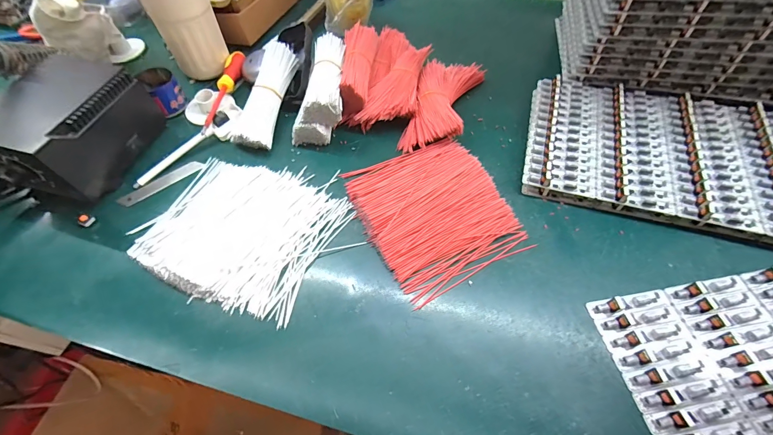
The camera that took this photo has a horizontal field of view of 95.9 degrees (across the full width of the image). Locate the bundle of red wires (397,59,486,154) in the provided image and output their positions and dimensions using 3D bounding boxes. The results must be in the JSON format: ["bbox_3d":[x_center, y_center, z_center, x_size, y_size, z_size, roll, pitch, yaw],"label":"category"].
[{"bbox_3d":[0.073,-0.150,0.461,0.076,0.031,0.178,16,60,13],"label":"bundle of red wires"}]

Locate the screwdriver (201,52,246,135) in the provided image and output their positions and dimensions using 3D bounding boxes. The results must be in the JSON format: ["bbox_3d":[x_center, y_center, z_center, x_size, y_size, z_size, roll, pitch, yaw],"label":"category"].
[{"bbox_3d":[-0.219,-0.175,0.476,0.025,0.018,0.156,1,55,0],"label":"screwdriver"}]

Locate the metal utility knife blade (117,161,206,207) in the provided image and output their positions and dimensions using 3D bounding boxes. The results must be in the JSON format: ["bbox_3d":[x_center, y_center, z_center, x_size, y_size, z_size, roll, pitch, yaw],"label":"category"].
[{"bbox_3d":[-0.262,-0.042,0.409,0.092,0.004,0.019,-36,70,-22],"label":"metal utility knife blade"}]

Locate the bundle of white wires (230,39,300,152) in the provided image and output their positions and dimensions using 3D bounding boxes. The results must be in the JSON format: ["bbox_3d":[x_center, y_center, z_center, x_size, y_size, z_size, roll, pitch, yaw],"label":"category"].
[{"bbox_3d":[-0.152,-0.157,0.447,0.041,0.029,0.149,10,73,7],"label":"bundle of white wires"}]

